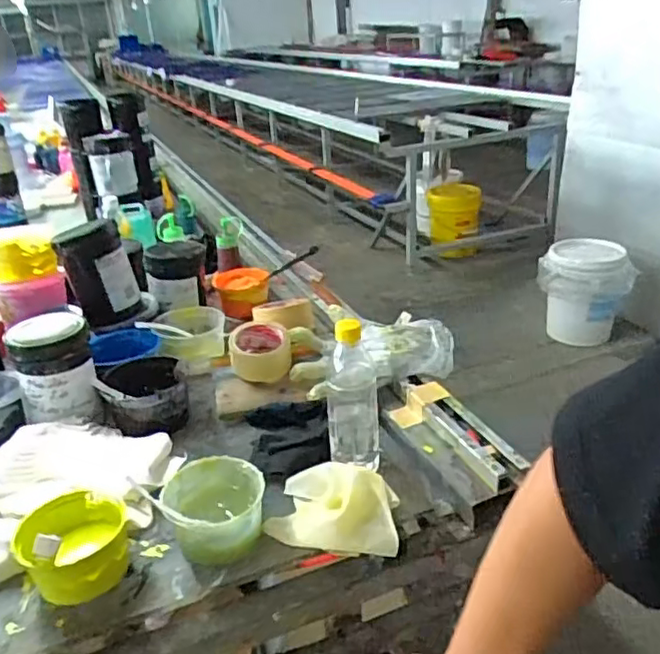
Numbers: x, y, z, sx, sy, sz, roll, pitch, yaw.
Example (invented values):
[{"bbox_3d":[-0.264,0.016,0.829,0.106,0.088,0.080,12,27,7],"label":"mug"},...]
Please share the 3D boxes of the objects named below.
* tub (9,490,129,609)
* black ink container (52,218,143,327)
[{"bbox_3d":[-0.284,0.250,0.701,0.106,0.070,0.110,-3,26,2],"label":"tub"},{"bbox_3d":[-0.432,-0.106,1.183,0.126,0.174,0.121,-14,28,-19],"label":"black ink container"}]

